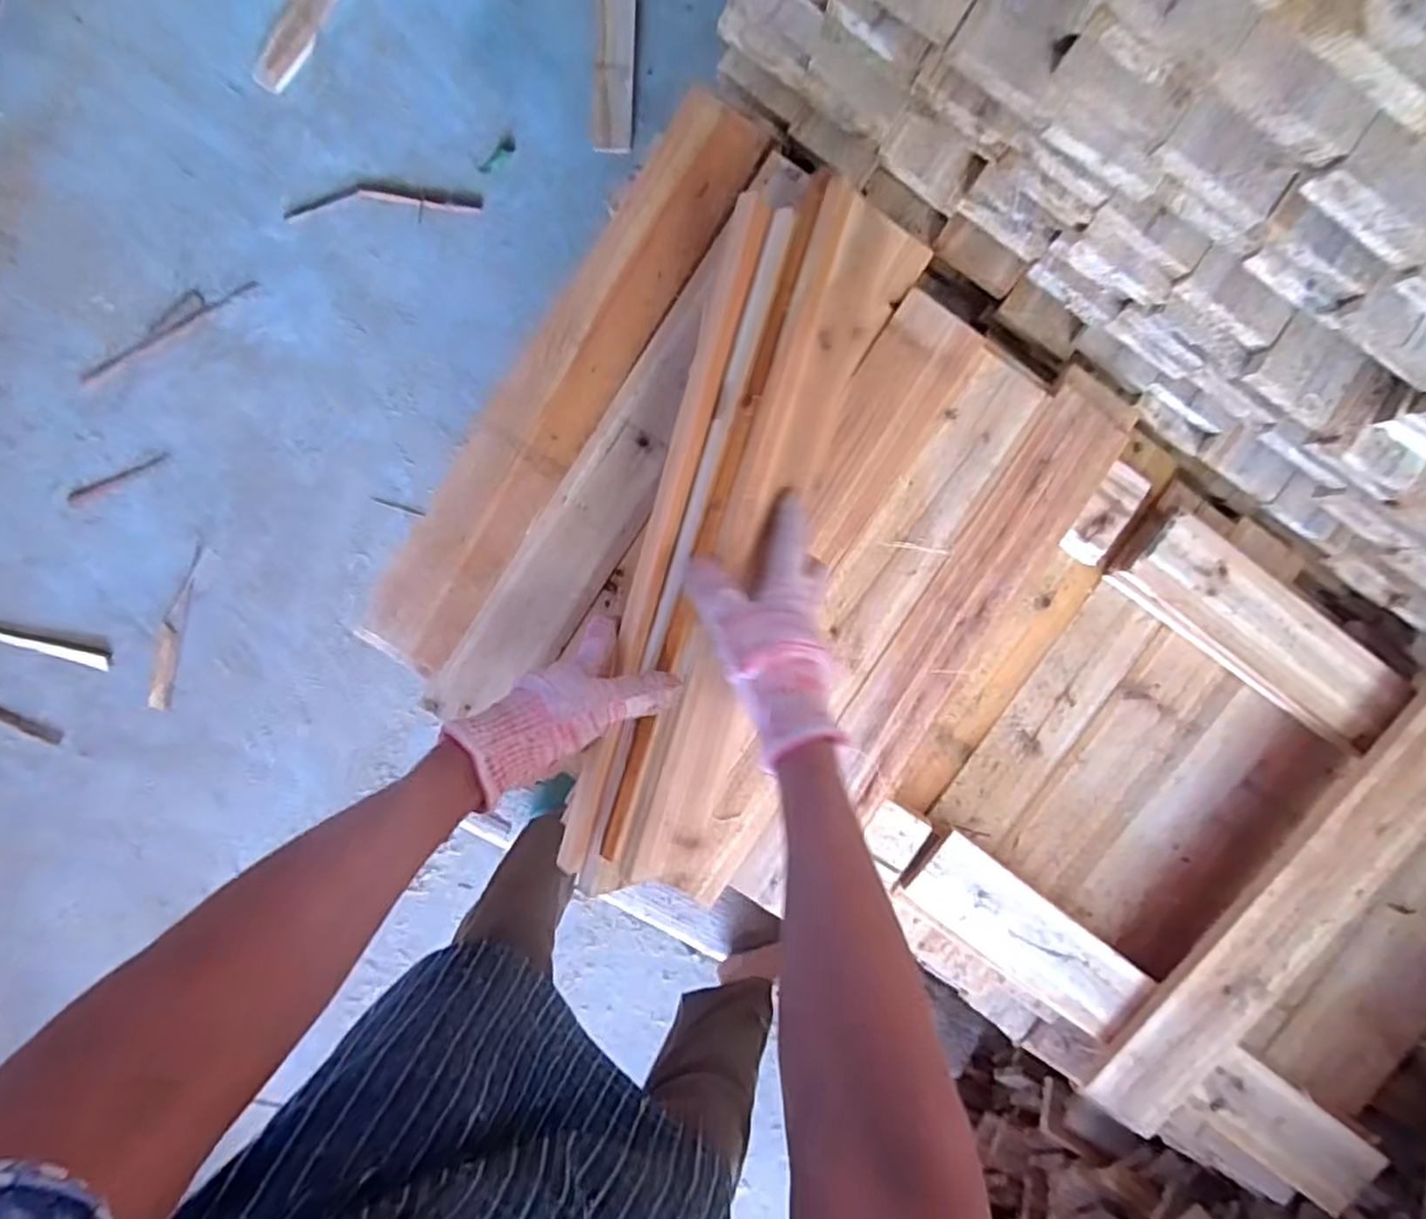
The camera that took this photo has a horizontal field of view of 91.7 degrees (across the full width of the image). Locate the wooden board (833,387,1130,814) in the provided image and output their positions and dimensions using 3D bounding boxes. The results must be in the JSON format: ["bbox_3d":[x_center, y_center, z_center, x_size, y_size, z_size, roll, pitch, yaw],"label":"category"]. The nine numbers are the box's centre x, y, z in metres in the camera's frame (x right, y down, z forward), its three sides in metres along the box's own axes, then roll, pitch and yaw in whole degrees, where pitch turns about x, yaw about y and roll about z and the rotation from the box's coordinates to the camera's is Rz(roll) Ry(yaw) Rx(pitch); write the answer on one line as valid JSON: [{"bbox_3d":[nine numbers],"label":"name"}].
[{"bbox_3d":[0.214,-0.007,0.568,0.082,0.010,0.370,34,92,-3],"label":"wooden board"}]

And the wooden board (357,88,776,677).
[{"bbox_3d":[-0.117,-0.172,0.534,0.078,0.012,0.480,33,92,-3],"label":"wooden board"}]

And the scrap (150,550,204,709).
[{"bbox_3d":[-1.171,0.042,1.505,0.048,0.016,0.363,16,93,-2],"label":"scrap"}]

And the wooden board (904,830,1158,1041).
[{"bbox_3d":[0.283,0.294,0.631,0.203,0.034,0.076,37,92,-3],"label":"wooden board"}]

